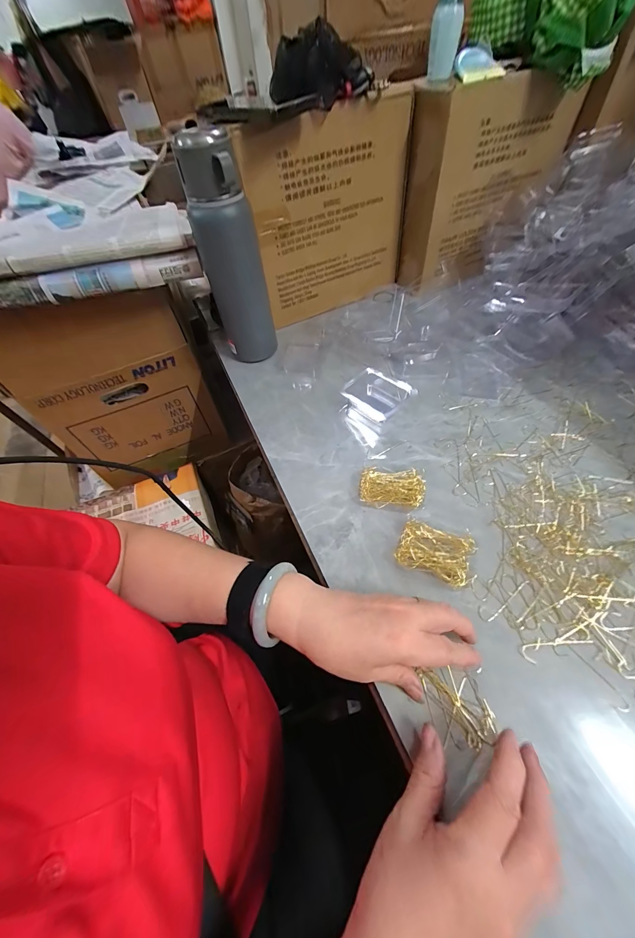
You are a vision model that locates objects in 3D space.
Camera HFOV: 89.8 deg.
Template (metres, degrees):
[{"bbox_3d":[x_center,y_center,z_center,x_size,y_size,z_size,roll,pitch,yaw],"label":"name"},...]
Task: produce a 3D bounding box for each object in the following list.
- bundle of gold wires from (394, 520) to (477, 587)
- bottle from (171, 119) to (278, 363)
[{"bbox_3d":[0.118,0.085,0.324,0.069,0.018,0.048,17,57,17],"label":"bundle of gold wires"},{"bbox_3d":[-0.120,-0.288,0.459,0.084,0.267,0.074,-16,54,-7],"label":"bottle"}]

